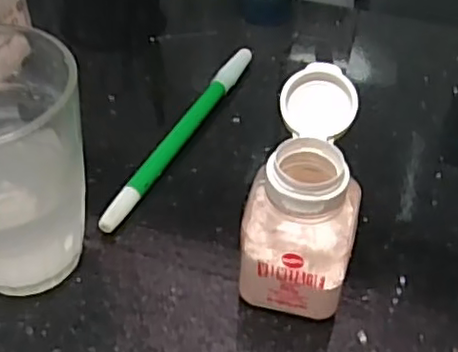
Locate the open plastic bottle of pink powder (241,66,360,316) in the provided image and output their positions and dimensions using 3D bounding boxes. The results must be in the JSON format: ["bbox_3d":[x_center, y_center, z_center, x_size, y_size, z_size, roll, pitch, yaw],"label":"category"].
[{"bbox_3d":[0.031,0.009,0.259,0.040,0.077,0.065,13,47,12],"label":"open plastic bottle of pink powder"}]

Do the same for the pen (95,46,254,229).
[{"bbox_3d":[-0.023,-0.023,0.335,0.010,0.011,0.143,20,49,19],"label":"pen"}]

